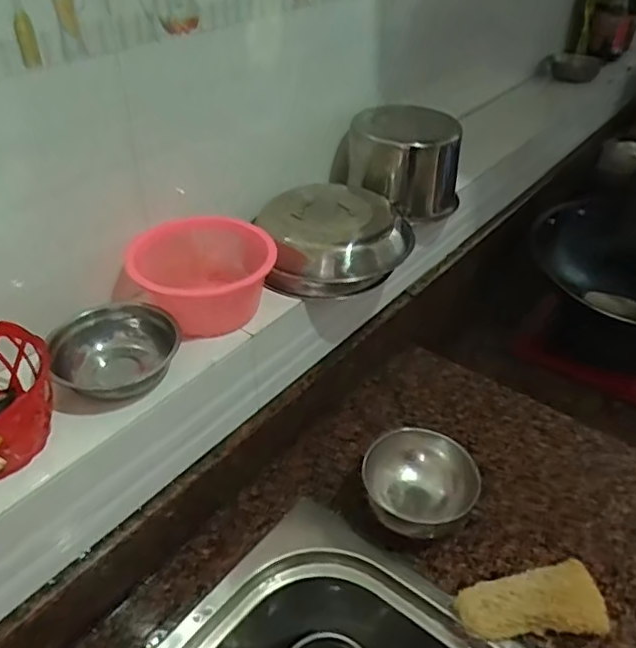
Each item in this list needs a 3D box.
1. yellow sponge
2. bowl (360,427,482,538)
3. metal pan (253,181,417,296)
[{"bbox_3d":[0.206,0.271,0.593,0.136,0.033,0.061,0,38,0],"label":"yellow sponge"},{"bbox_3d":[0.111,0.184,0.673,0.123,0.070,0.110,17,41,21],"label":"bowl"},{"bbox_3d":[0.024,-0.112,0.735,0.177,0.072,0.159,-2,38,-2],"label":"metal pan"}]

